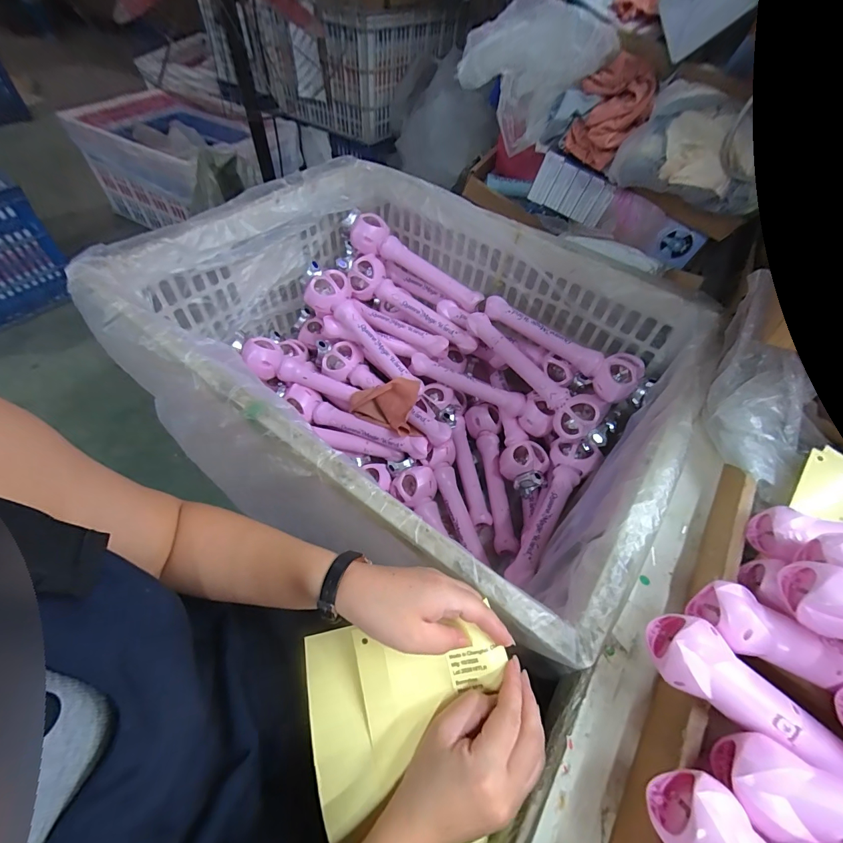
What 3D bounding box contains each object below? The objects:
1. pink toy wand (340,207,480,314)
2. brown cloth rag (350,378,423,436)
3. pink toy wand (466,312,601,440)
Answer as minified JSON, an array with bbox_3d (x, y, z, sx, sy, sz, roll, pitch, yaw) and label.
[{"bbox_3d":[-0.020,-0.361,0.883,0.352,0.068,0.069,31,55,-5],"label":"pink toy wand"},{"bbox_3d":[-0.078,-0.027,0.803,0.151,0.026,0.116,-3,90,18],"label":"brown cloth rag"},{"bbox_3d":[0.226,-0.103,0.796,0.067,0.086,0.334,-31,62,-24],"label":"pink toy wand"}]

